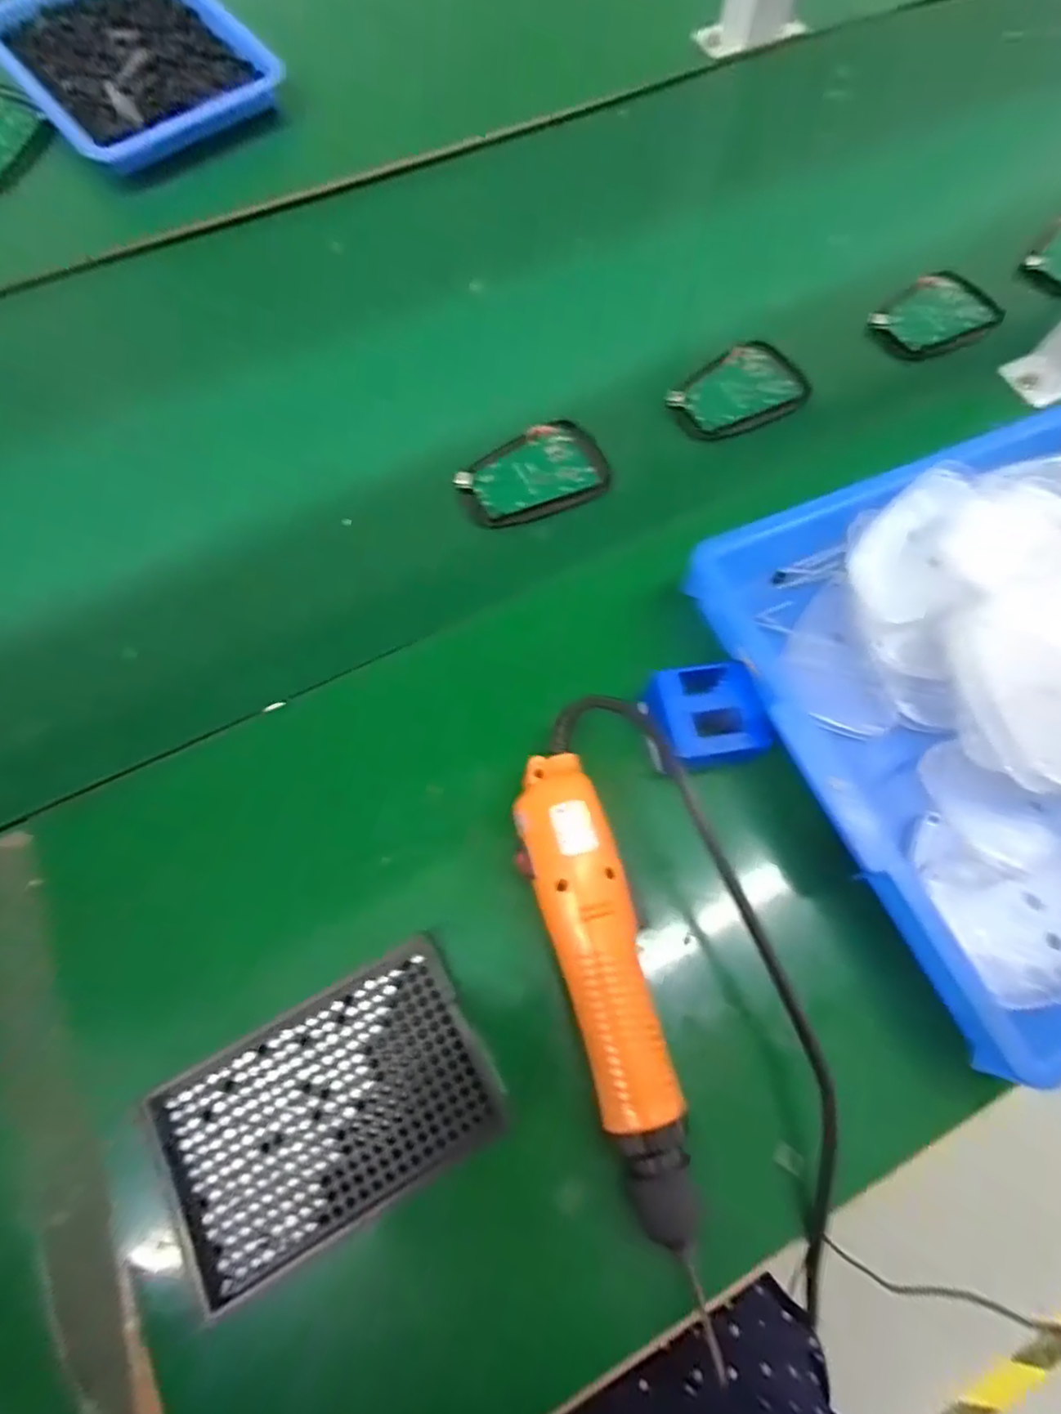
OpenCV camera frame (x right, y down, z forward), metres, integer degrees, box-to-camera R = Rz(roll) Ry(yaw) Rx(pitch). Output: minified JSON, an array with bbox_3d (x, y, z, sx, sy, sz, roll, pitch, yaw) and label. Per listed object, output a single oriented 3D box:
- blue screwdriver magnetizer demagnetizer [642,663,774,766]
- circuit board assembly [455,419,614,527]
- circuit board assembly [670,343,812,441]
[{"bbox_3d":[0.092,0.005,0.347,0.057,0.029,0.051,-12,70,-6],"label":"blue screwdriver magnetizer demagnetizer"},{"bbox_3d":[-0.001,-0.157,0.436,0.097,0.014,0.061,-23,72,-9],"label":"circuit board assembly"},{"bbox_3d":[0.143,-0.224,0.464,0.094,0.013,0.061,-24,72,-10],"label":"circuit board assembly"}]

